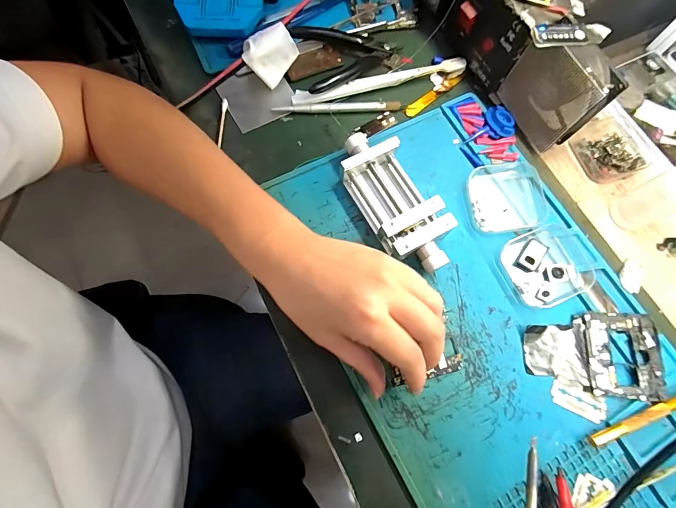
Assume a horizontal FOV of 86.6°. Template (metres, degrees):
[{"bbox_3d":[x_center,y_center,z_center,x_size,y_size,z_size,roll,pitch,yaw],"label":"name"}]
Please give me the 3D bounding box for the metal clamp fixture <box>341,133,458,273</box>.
[{"bbox_3d":[0.048,-0.045,0.314,0.059,0.032,0.134,-29,75,-10],"label":"metal clamp fixture"}]

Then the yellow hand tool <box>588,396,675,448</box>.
[{"bbox_3d":[0.252,0.120,0.278,0.127,0.010,0.009,-20,74,-7],"label":"yellow hand tool"}]

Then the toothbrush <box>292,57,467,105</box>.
[{"bbox_3d":[0.044,-0.177,0.369,0.182,0.011,0.019,-14,73,-6],"label":"toothbrush"}]

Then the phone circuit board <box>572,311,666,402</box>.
[{"bbox_3d":[0.229,0.082,0.291,0.059,0.007,0.066,3,72,0],"label":"phone circuit board"}]

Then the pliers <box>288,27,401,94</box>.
[{"bbox_3d":[0.012,-0.208,0.372,0.107,0.022,0.071,-20,74,-7],"label":"pliers"}]

